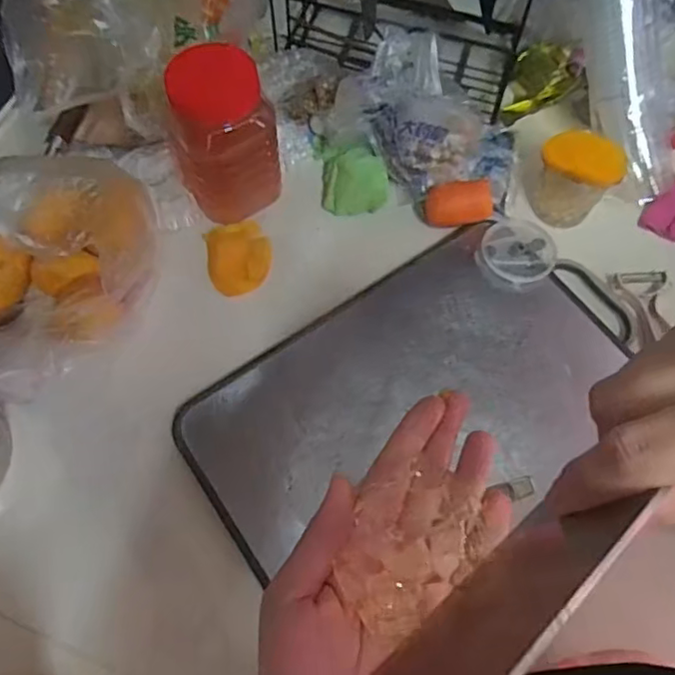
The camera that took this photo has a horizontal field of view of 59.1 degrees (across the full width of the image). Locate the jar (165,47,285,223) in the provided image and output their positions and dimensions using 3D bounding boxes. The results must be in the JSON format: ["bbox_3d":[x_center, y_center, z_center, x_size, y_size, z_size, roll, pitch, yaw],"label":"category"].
[{"bbox_3d":[-0.117,-0.216,0.648,0.100,0.166,0.085,-2,66,-1],"label":"jar"}]

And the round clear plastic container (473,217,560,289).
[{"bbox_3d":[0.199,-0.097,0.664,0.087,0.018,0.078,-23,68,-10],"label":"round clear plastic container"}]

